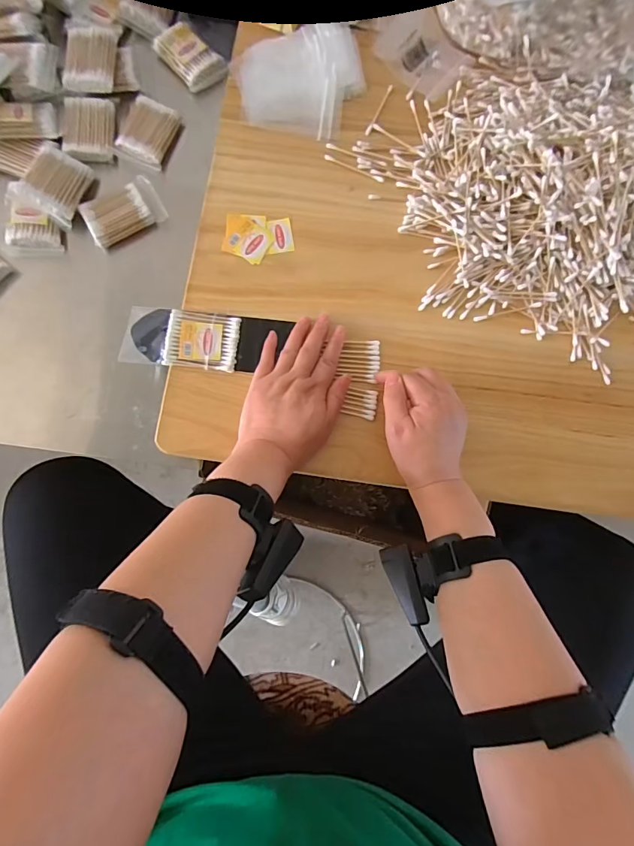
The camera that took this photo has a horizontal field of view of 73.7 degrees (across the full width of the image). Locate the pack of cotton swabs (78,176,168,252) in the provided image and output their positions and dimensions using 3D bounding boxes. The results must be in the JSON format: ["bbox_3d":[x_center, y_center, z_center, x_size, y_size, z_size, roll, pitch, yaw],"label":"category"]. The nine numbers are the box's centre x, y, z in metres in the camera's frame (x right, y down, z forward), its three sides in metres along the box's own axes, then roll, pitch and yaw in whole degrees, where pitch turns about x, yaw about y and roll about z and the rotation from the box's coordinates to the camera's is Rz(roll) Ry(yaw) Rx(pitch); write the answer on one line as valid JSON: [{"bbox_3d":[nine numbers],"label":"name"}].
[{"bbox_3d":[-0.231,-0.252,0.504,0.088,0.019,0.055,-30,85,-7],"label":"pack of cotton swabs"}]

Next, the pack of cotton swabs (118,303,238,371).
[{"bbox_3d":[-0.144,-0.089,0.449,0.120,0.015,0.061,6,82,-3],"label":"pack of cotton swabs"}]

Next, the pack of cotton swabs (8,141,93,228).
[{"bbox_3d":[-0.307,-0.280,0.487,0.065,0.028,0.078,24,81,0],"label":"pack of cotton swabs"}]

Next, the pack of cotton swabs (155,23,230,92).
[{"bbox_3d":[-0.159,-0.460,0.535,0.054,0.024,0.081,-43,86,-8],"label":"pack of cotton swabs"}]

